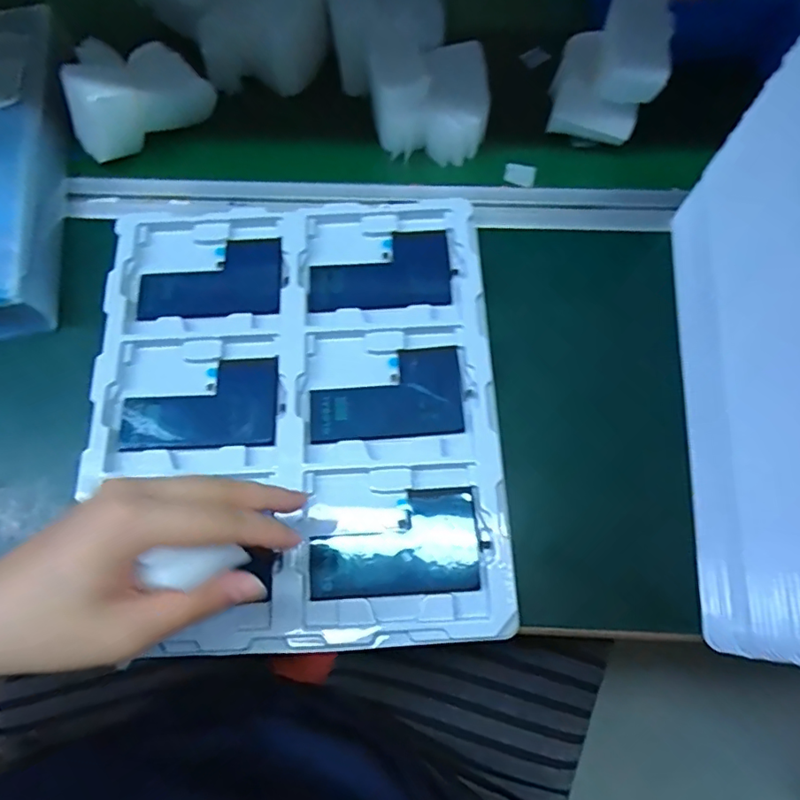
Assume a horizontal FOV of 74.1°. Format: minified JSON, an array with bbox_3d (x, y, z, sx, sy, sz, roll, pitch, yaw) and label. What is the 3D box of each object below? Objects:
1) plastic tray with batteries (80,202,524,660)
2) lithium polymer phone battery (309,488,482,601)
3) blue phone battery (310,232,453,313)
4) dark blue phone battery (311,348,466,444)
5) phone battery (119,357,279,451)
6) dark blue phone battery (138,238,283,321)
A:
[{"bbox_3d":[-0.064,0.003,0.376,0.300,0.026,0.321,-2,69,1],"label":"plastic tray with batteries"},{"bbox_3d":[-0.003,0.094,0.347,0.109,0.008,0.063,-5,69,0],"label":"lithium polymer phone battery"},{"bbox_3d":[-0.015,-0.099,0.411,0.108,0.006,0.062,-5,72,1],"label":"blue phone battery"},{"bbox_3d":[-0.009,-0.003,0.378,0.108,0.006,0.064,-5,69,0],"label":"dark blue phone battery"},{"bbox_3d":[-0.143,0.004,0.381,0.111,0.008,0.064,-5,69,0],"label":"phone battery"},{"bbox_3d":[-0.147,-0.095,0.413,0.109,0.005,0.065,-4,69,0],"label":"dark blue phone battery"}]

